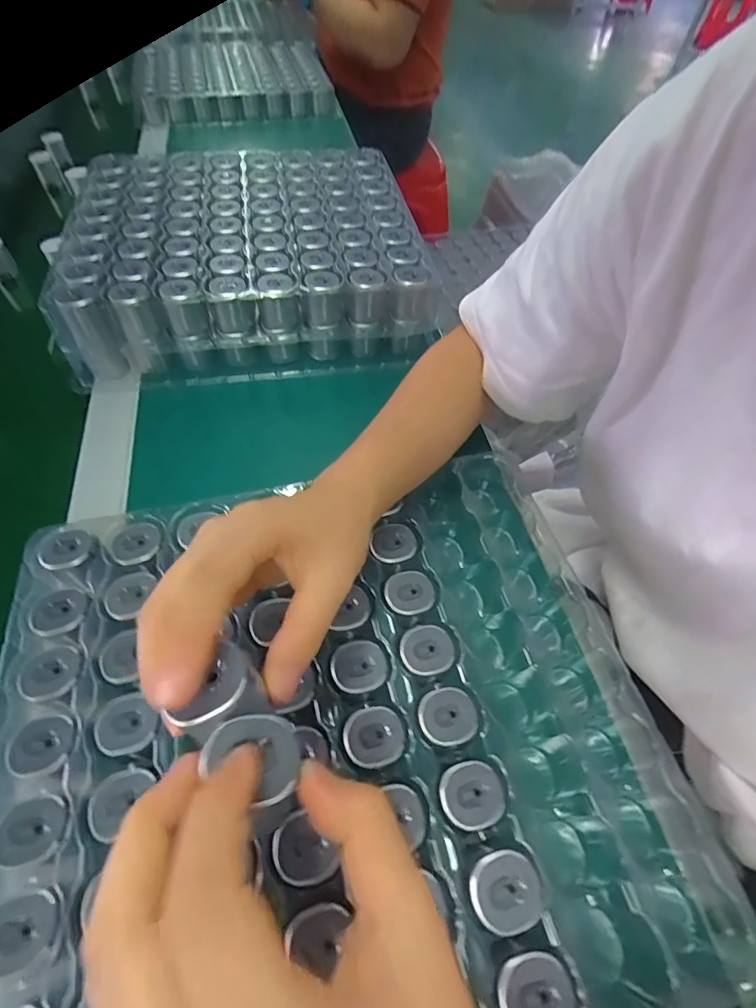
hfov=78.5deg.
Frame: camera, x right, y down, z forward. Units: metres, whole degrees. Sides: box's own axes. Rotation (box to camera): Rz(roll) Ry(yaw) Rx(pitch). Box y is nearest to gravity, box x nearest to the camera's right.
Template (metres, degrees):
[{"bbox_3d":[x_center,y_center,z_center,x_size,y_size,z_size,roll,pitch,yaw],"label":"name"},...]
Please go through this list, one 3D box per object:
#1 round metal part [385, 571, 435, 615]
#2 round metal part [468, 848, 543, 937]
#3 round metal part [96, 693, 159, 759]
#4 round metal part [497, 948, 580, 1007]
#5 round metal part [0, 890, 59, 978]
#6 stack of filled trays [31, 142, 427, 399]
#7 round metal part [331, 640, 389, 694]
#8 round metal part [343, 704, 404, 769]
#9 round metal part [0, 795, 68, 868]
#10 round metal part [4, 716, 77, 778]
[{"bbox_3d":[0.019,0.054,0.281,0.028,0.006,0.026,1,55,-2],"label":"round metal part"},{"bbox_3d":[0.055,0.167,0.200,0.030,0.006,0.027,-16,58,-13],"label":"round metal part"},{"bbox_3d":[-0.126,0.109,0.231,0.029,0.004,0.028,-13,57,-12],"label":"round metal part"},{"bbox_3d":[0.064,0.197,0.183,0.030,0.004,0.027,-13,57,-11],"label":"round metal part"},{"bbox_3d":[-0.146,0.173,0.186,0.030,0.004,0.023,-15,57,-13],"label":"round metal part"},{"bbox_3d":[-0.134,-0.262,0.483,0.327,0.078,0.306,-8,56,-9],"label":"stack of filled trays"},{"bbox_3d":[-0.010,0.088,0.252,0.029,0.004,0.027,1,55,-2],"label":"round metal part"},{"bbox_3d":[-0.002,0.116,0.233,0.029,0.004,0.027,1,55,-2],"label":"round metal part"},{"bbox_3d":[-0.155,0.145,0.205,0.029,0.004,0.024,-13,57,-11],"label":"round metal part"},{"bbox_3d":[-0.165,0.117,0.224,0.030,0.004,0.025,-5,56,-7],"label":"round metal part"}]

